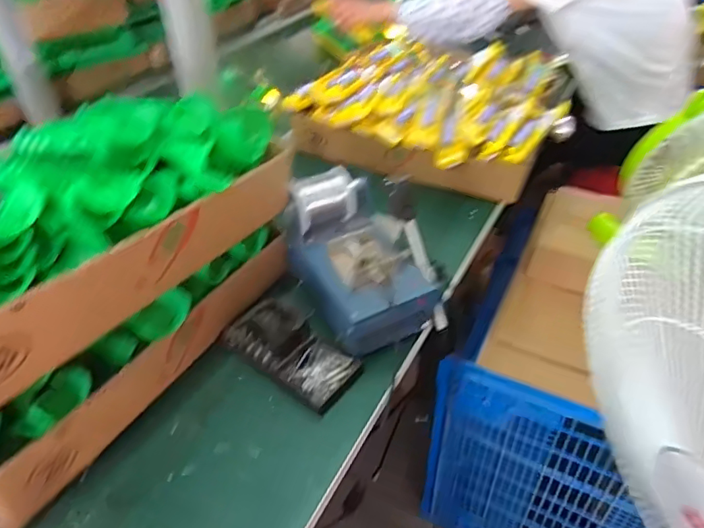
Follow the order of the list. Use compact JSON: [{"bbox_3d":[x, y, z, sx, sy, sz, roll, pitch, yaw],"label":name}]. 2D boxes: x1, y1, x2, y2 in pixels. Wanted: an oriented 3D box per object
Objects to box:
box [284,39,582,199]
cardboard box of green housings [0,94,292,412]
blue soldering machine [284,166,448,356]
[{"bbox_3d":[0.170,-0.311,1.003,0.452,0.131,0.465,18,45,19],"label":"box"},{"bbox_3d":[-0.256,-0.049,0.504,0.211,0.133,0.394,23,47,24],"label":"cardboard box of green housings"},{"bbox_3d":[0.012,-0.013,0.638,0.139,0.113,0.206,-18,45,-18],"label":"blue soldering machine"}]

